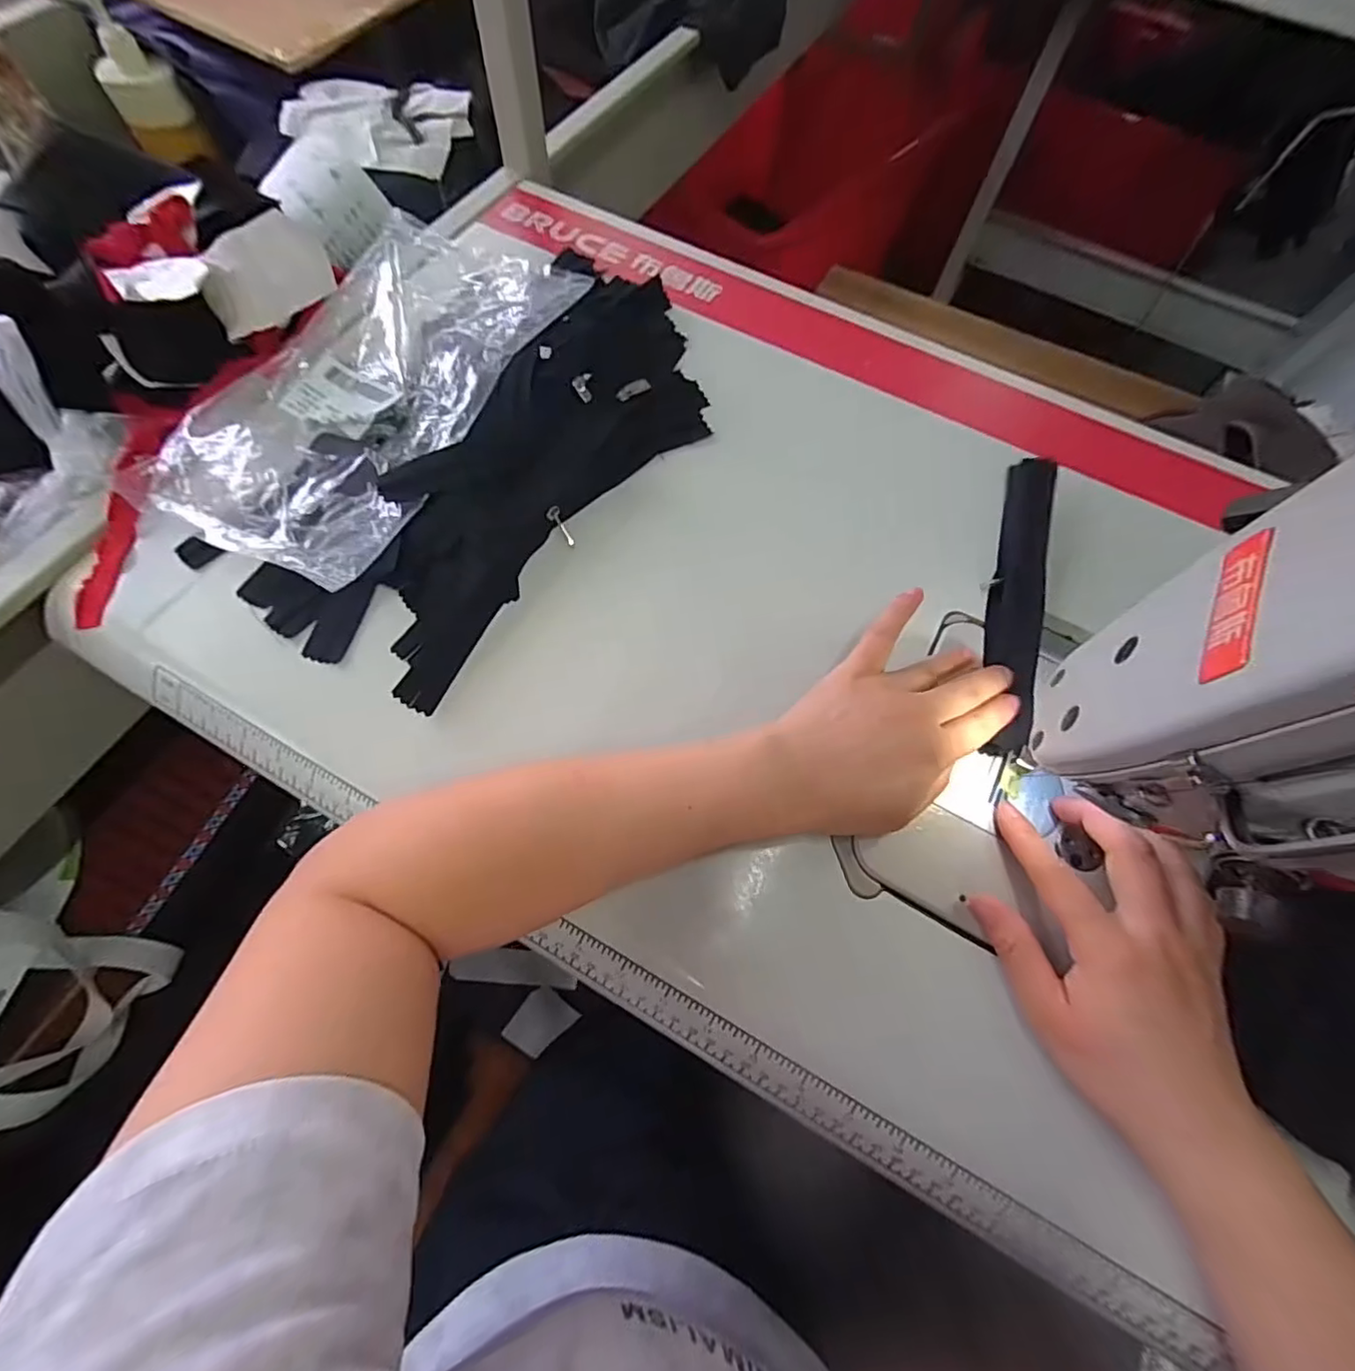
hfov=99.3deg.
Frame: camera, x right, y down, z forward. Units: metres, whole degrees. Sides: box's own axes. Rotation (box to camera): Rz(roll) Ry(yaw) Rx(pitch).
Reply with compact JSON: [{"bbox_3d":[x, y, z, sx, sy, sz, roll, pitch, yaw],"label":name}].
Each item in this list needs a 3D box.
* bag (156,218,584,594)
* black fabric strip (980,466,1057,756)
[{"bbox_3d":[-0.207,-0.211,0.407,0.165,0.036,0.304,24,70,8],"label":"bag"},{"bbox_3d":[0.218,-0.058,0.369,0.031,0.017,0.210,14,71,5],"label":"black fabric strip"}]

